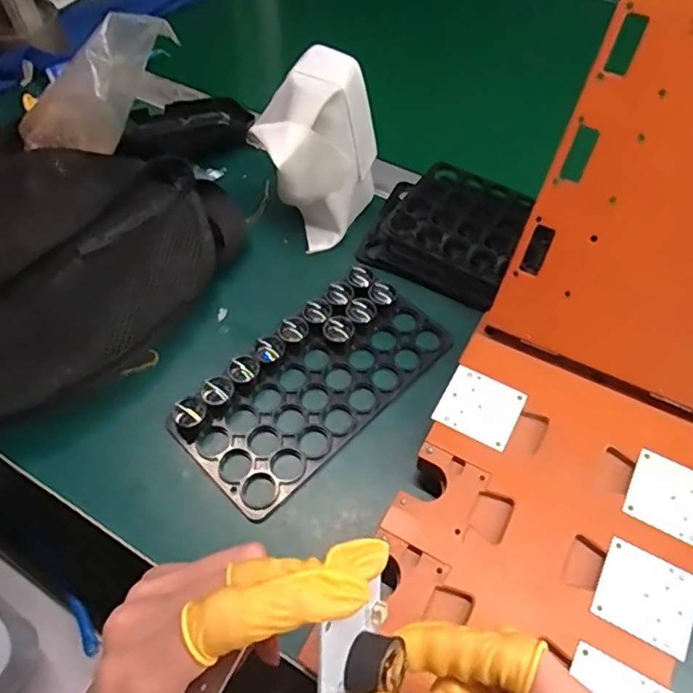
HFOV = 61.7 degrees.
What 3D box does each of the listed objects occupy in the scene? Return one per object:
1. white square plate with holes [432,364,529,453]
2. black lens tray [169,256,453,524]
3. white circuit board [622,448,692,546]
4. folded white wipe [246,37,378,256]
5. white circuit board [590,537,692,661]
[{"bbox_3d":[0.085,0.038,0.369,0.047,0.004,0.045,25,62,17],"label":"white square plate with holes"},{"bbox_3d":[-0.022,0.022,0.410,0.191,0.022,0.096,-39,64,-21],"label":"black lens tray"},{"bbox_3d":[0.188,0.086,0.332,0.046,0.004,0.045,25,62,17],"label":"white circuit board"},{"bbox_3d":[-0.020,-0.156,0.460,0.098,0.111,0.076,-35,62,-19],"label":"folded white wipe"},{"bbox_3d":[0.159,0.131,0.305,0.047,0.004,0.044,25,62,17],"label":"white circuit board"}]

